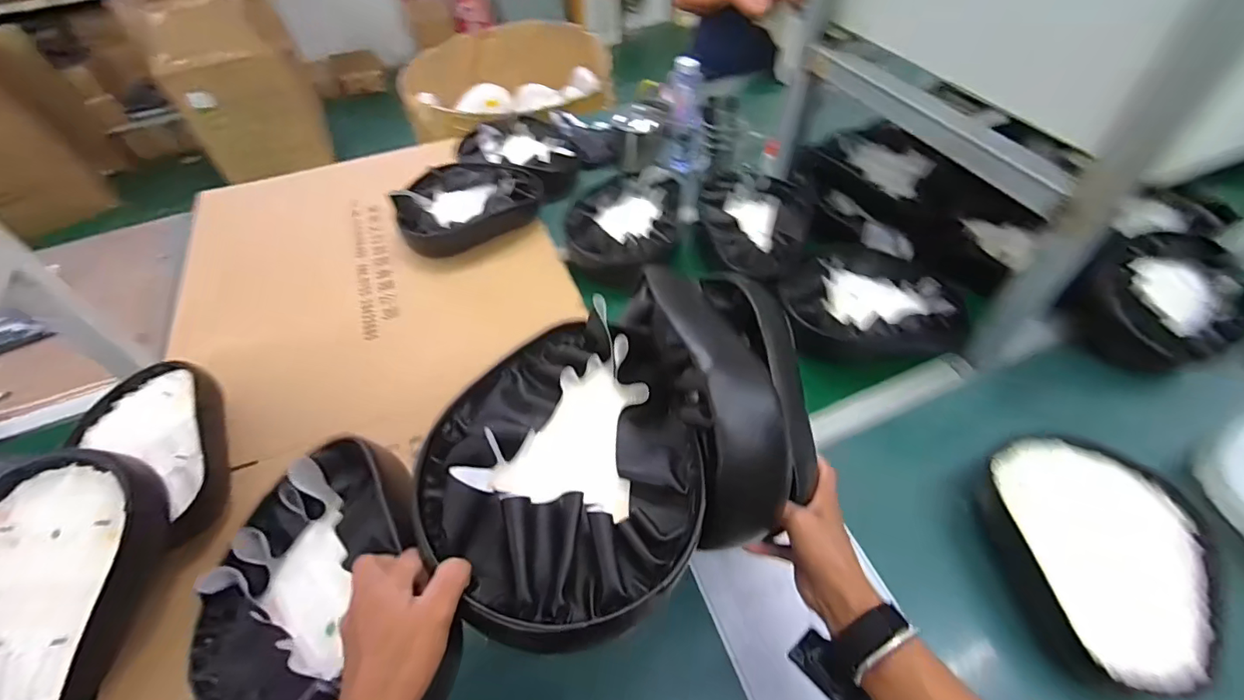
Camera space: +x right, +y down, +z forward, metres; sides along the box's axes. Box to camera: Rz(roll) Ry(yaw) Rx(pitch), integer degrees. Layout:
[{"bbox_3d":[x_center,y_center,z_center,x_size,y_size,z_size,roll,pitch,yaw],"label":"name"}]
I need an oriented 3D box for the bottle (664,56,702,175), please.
[{"bbox_3d":[0.131,-0.488,1.119,0.071,0.222,0.058,1,51,4],"label":"bottle"}]

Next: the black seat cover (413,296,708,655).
[{"bbox_3d":[-0.037,0.083,0.425,0.210,0.053,0.260,13,53,14],"label":"black seat cover"}]

